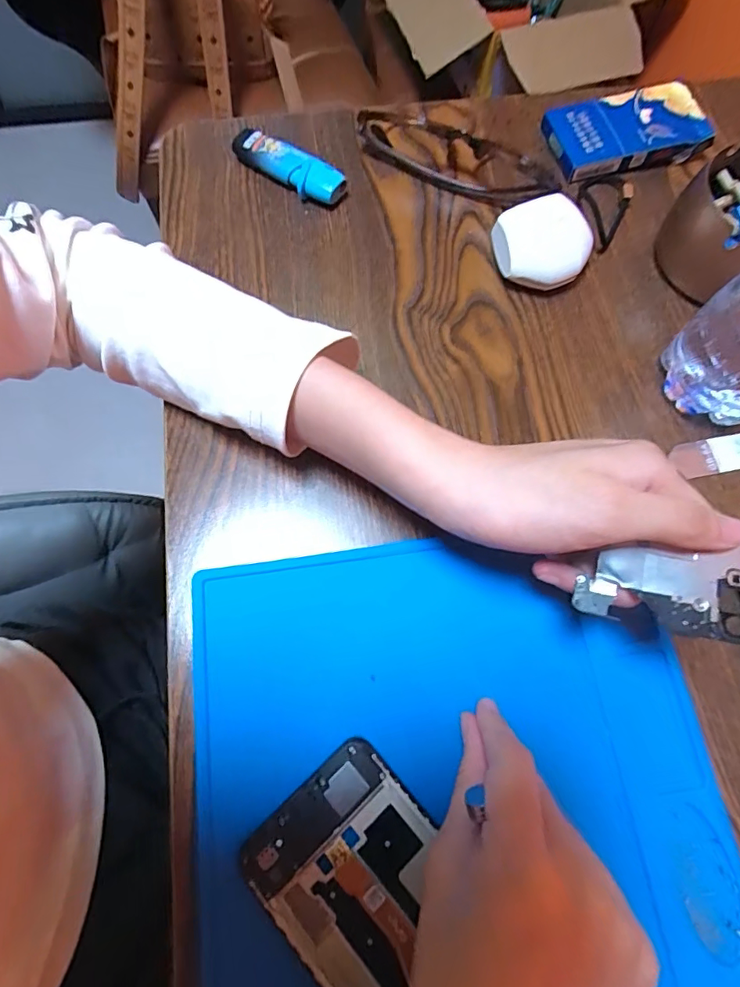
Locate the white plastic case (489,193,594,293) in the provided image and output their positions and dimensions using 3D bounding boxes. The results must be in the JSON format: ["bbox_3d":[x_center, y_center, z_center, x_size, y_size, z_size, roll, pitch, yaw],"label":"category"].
[{"bbox_3d":[0.106,-0.152,0.305,0.053,0.030,0.048,-12,72,-5],"label":"white plastic case"}]

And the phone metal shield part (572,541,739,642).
[{"bbox_3d":[0.118,0.038,0.188,0.073,0.010,0.037,-5,71,-3],"label":"phone metal shield part"}]

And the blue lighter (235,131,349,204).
[{"bbox_3d":[-0.056,-0.221,0.333,0.087,0.018,0.021,36,74,10],"label":"blue lighter"}]

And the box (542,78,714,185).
[{"bbox_3d":[0.178,-0.251,0.343,0.101,0.021,0.056,-10,72,-4],"label":"box"}]

